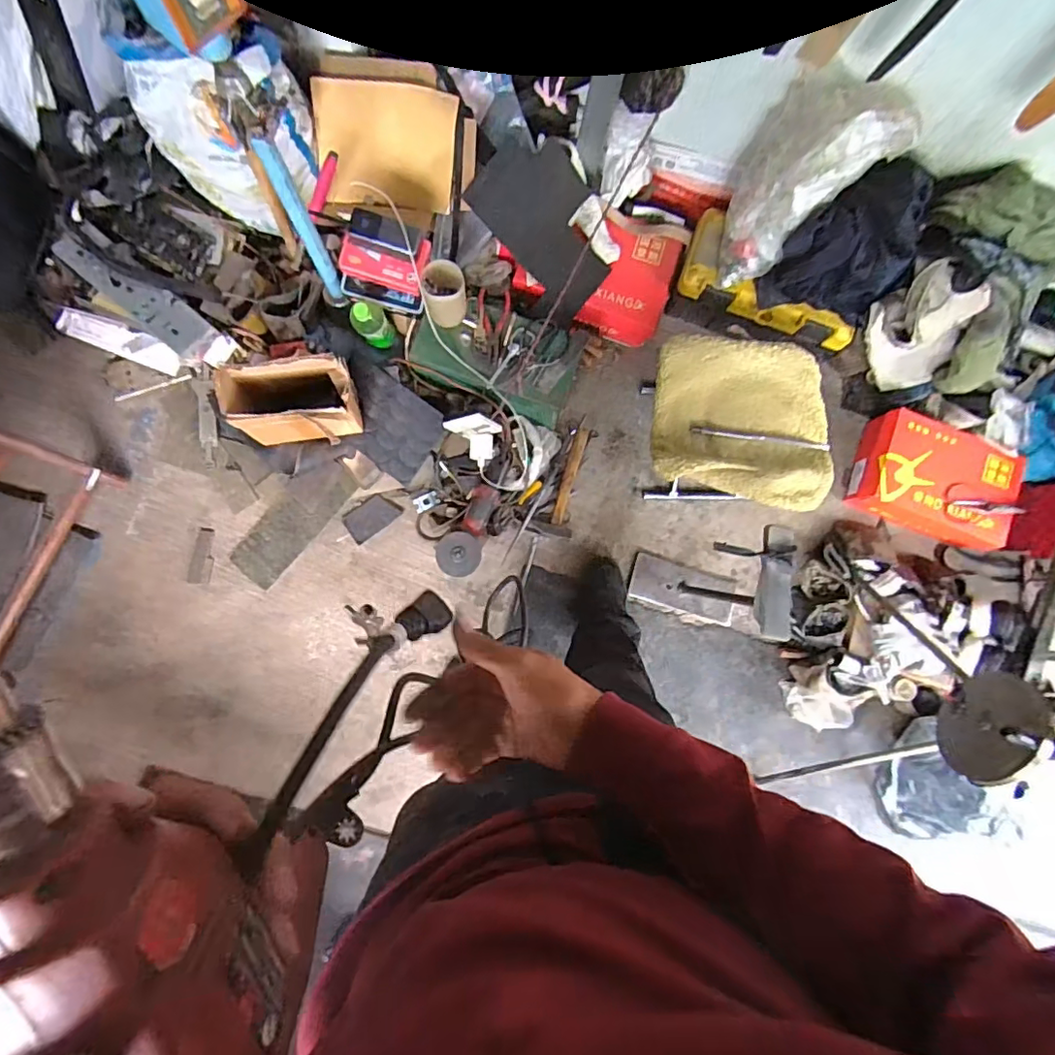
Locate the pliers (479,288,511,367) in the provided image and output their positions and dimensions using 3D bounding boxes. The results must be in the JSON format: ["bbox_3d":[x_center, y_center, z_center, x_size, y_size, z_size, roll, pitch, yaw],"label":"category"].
[{"bbox_3d":[-0.066,-0.401,1.086,0.061,0.032,0.167,3,83,-5],"label":"pliers"}]

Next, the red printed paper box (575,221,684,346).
[{"bbox_3d":[0.225,-0.517,1.197,0.163,0.065,0.229,14,111,-23],"label":"red printed paper box"}]

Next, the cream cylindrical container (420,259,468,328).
[{"bbox_3d":[-0.151,-0.425,1.025,0.077,0.086,0.083,1,83,-5],"label":"cream cylindrical container"}]

